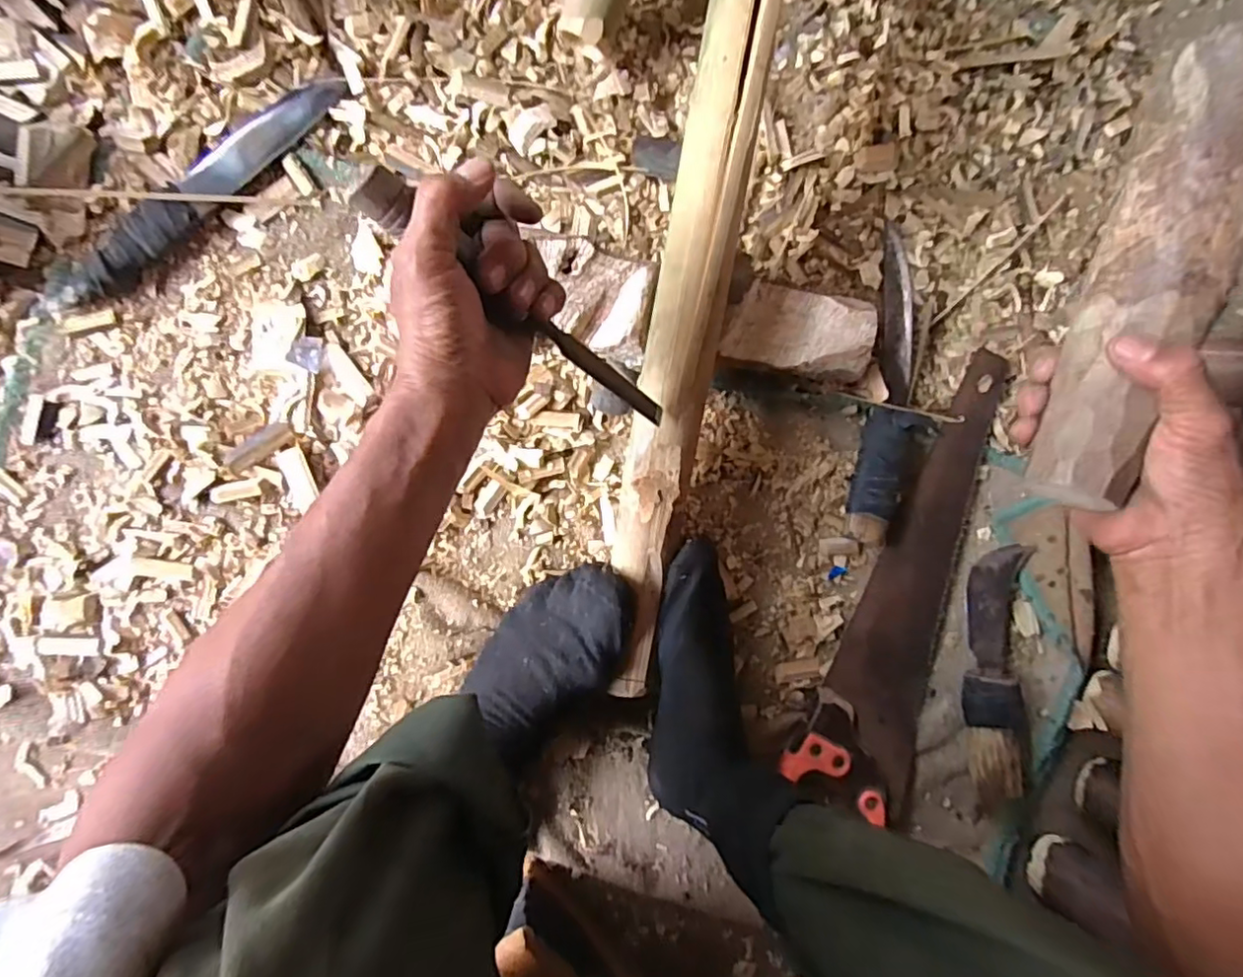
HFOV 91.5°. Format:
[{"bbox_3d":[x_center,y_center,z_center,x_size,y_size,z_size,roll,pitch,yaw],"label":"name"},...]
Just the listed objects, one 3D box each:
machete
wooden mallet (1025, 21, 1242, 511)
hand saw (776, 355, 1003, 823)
[{"bbox_3d":[-0.330,-0.233,0.471,0.270,0.022,0.041,-43,98,-4],"label":"machete"},{"bbox_3d":[0.289,-0.111,0.328,0.047,0.041,0.245,17,96,-9],"label":"wooden mallet"},{"bbox_3d":[0.300,0.100,0.582,0.126,0.026,0.450,26,89,-9],"label":"hand saw"}]

